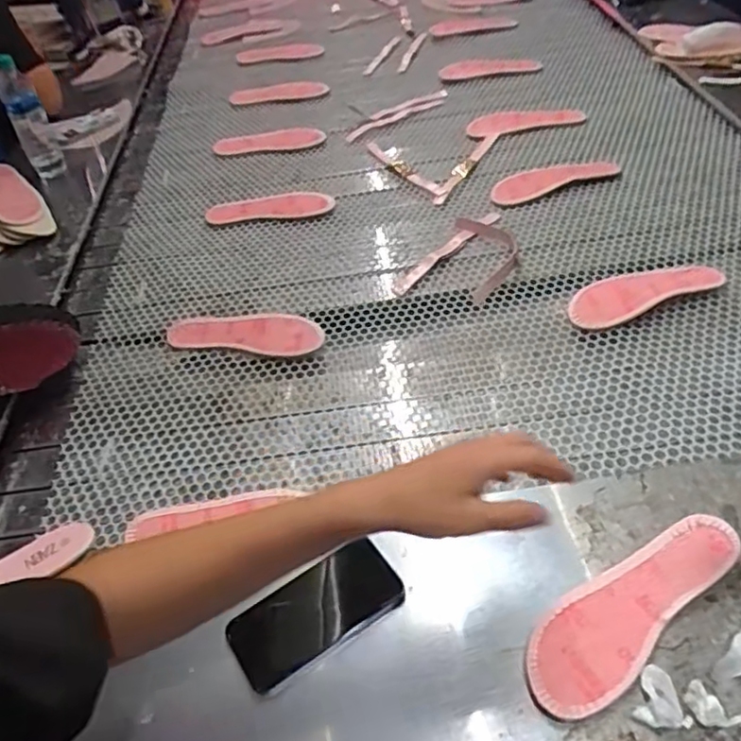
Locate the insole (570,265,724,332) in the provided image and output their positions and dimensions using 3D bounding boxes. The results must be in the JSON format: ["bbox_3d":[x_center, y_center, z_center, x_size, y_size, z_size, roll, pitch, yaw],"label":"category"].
[{"bbox_3d":[0.384,-0.114,0.935,0.228,0.013,0.087,-21,50,-11],"label":"insole"}]

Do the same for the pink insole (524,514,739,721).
[{"bbox_3d":[0.224,0.204,0.575,0.226,0.033,0.078,-34,50,-23],"label":"pink insole"}]

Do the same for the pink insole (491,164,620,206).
[{"bbox_3d":[0.316,-0.337,1.157,0.223,0.011,0.086,-17,45,-8],"label":"pink insole"}]

